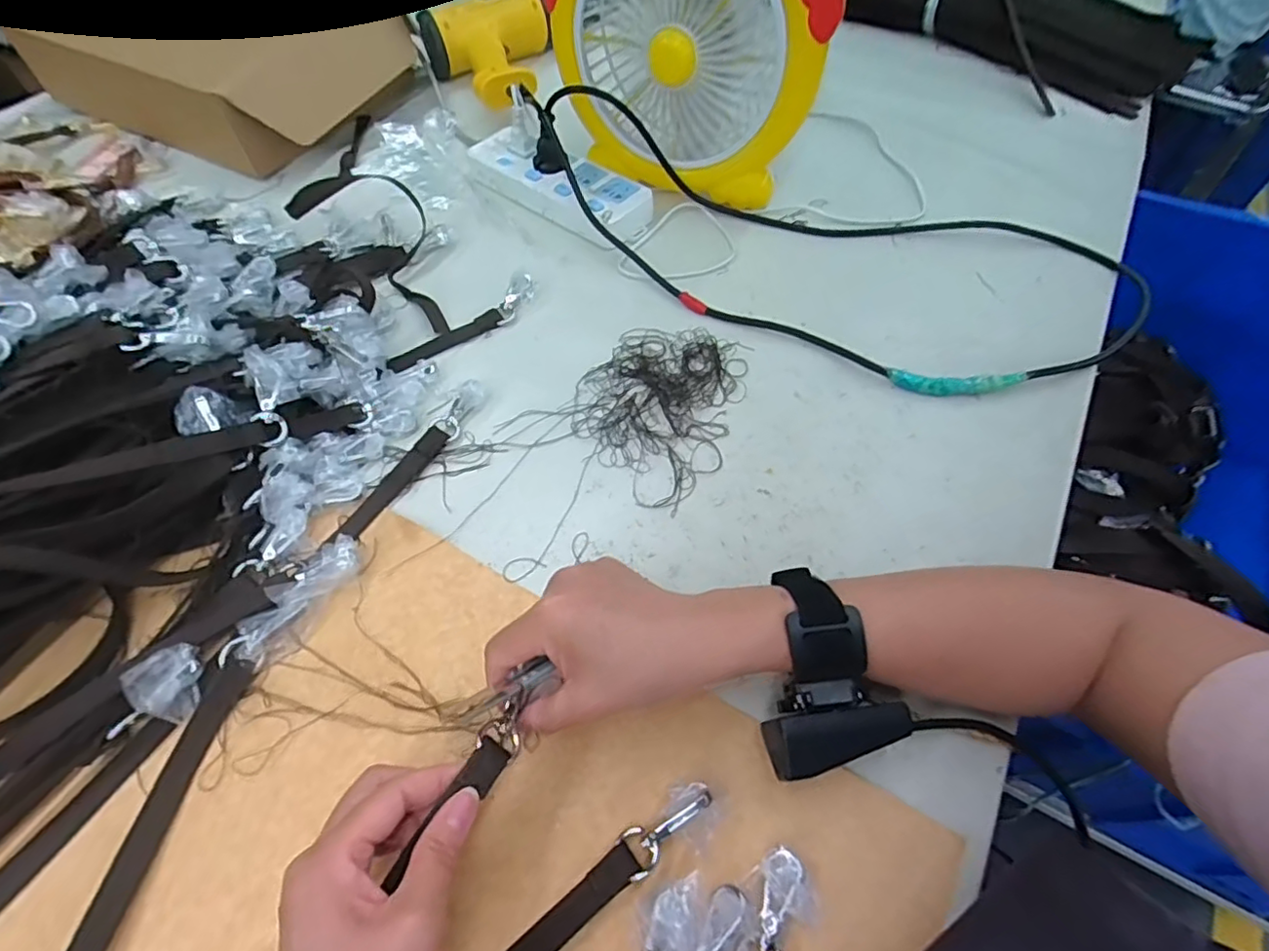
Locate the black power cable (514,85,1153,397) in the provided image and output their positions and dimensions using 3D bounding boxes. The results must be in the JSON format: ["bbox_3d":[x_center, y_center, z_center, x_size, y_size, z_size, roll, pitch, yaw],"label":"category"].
[{"bbox_3d":[0.144,-0.250,0.530,0.575,0.085,0.273,29,63,20],"label":"black power cable"}]

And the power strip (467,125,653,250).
[{"bbox_3d":[-0.076,-0.297,0.604,0.212,0.030,0.076,37,66,23],"label":"power strip"}]

